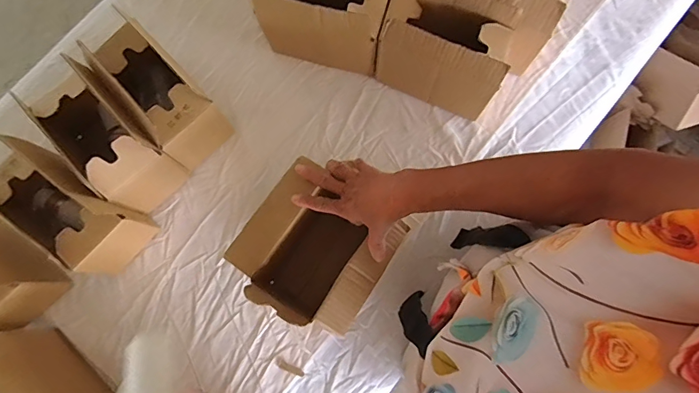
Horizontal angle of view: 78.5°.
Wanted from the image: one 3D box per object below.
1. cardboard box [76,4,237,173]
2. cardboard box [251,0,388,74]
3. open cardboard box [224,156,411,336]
[{"bbox_3d":[-0.273,-0.150,0.620,0.098,0.154,0.162,-42,80,-7],"label":"cardboard box"},{"bbox_3d":[-0.036,-0.276,0.656,0.179,0.165,0.100,14,80,4],"label":"cardboard box"},{"bbox_3d":[-0.046,0.081,0.601,0.180,0.160,0.176,30,76,7],"label":"open cardboard box"}]

